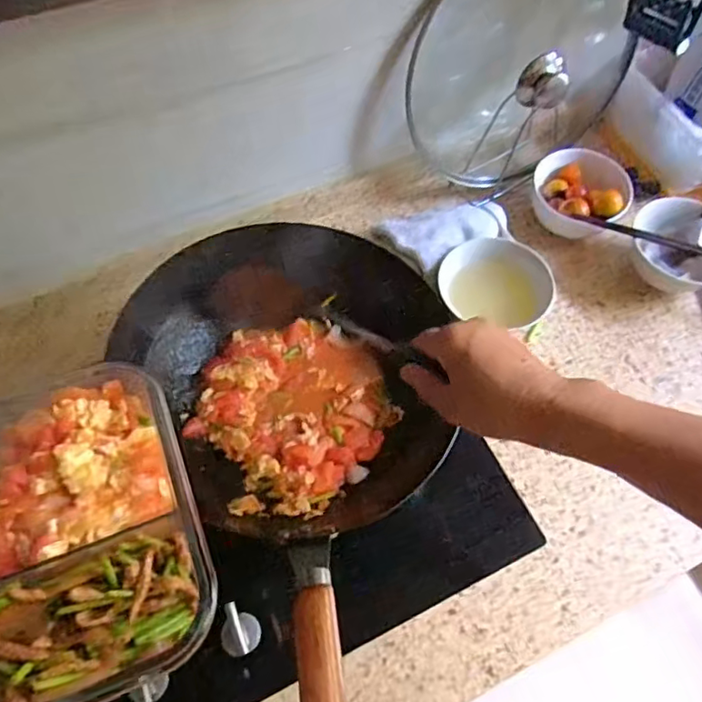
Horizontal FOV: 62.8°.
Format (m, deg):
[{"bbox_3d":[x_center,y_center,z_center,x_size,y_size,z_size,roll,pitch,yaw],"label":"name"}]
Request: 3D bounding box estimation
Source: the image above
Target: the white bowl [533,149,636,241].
[{"bbox_3d":[0.308,-0.207,0.788,0.126,0.067,0.129,-36,69,-18],"label":"white bowl"}]

